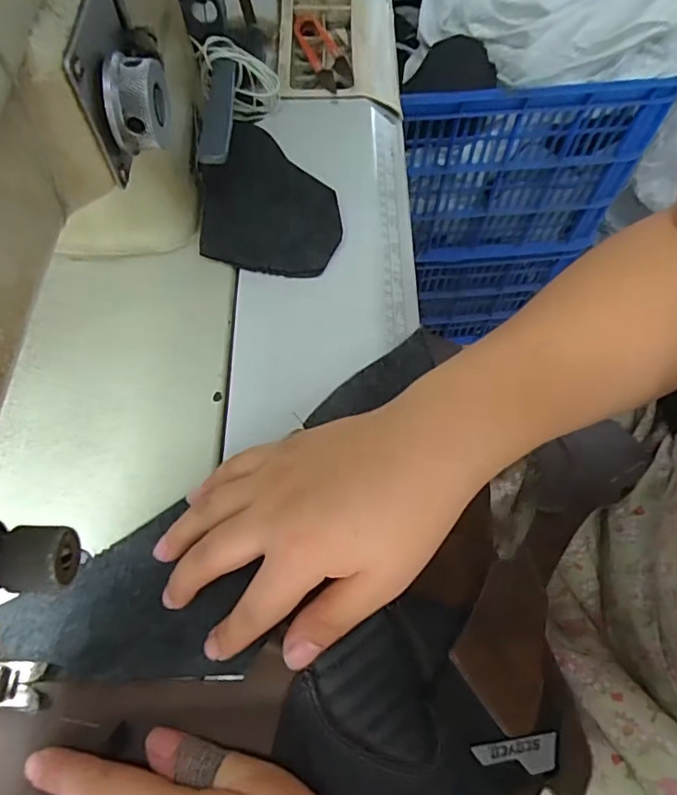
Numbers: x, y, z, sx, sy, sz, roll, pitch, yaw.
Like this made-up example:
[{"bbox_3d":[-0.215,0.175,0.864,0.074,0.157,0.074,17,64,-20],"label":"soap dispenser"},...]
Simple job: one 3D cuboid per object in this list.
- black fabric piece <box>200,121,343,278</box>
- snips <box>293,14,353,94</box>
[{"bbox_3d":[-0.048,-0.146,0.389,0.093,0.023,0.131,-1,65,-1],"label":"black fabric piece"},{"bbox_3d":[-0.012,-0.295,0.472,0.029,0.012,0.106,-15,67,-8],"label":"snips"}]

